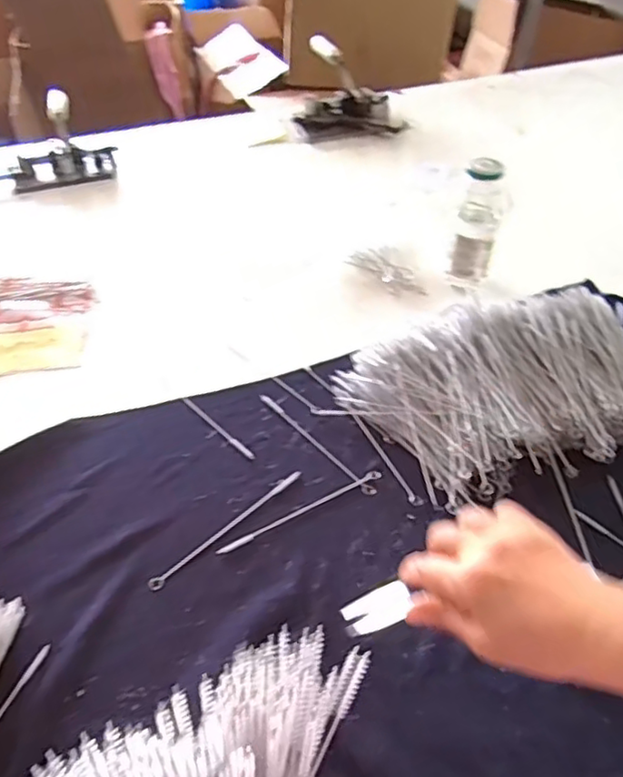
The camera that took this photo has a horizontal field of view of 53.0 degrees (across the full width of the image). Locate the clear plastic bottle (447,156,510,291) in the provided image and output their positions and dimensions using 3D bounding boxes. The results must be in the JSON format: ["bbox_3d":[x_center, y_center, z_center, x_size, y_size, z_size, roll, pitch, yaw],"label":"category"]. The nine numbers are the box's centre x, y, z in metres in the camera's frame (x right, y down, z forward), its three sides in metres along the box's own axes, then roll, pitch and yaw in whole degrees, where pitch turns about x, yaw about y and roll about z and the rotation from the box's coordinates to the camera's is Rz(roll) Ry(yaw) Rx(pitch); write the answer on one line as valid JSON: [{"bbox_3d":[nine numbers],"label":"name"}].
[{"bbox_3d":[0.214,-0.209,0.812,0.059,0.167,0.053,11,47,12],"label":"clear plastic bottle"}]

